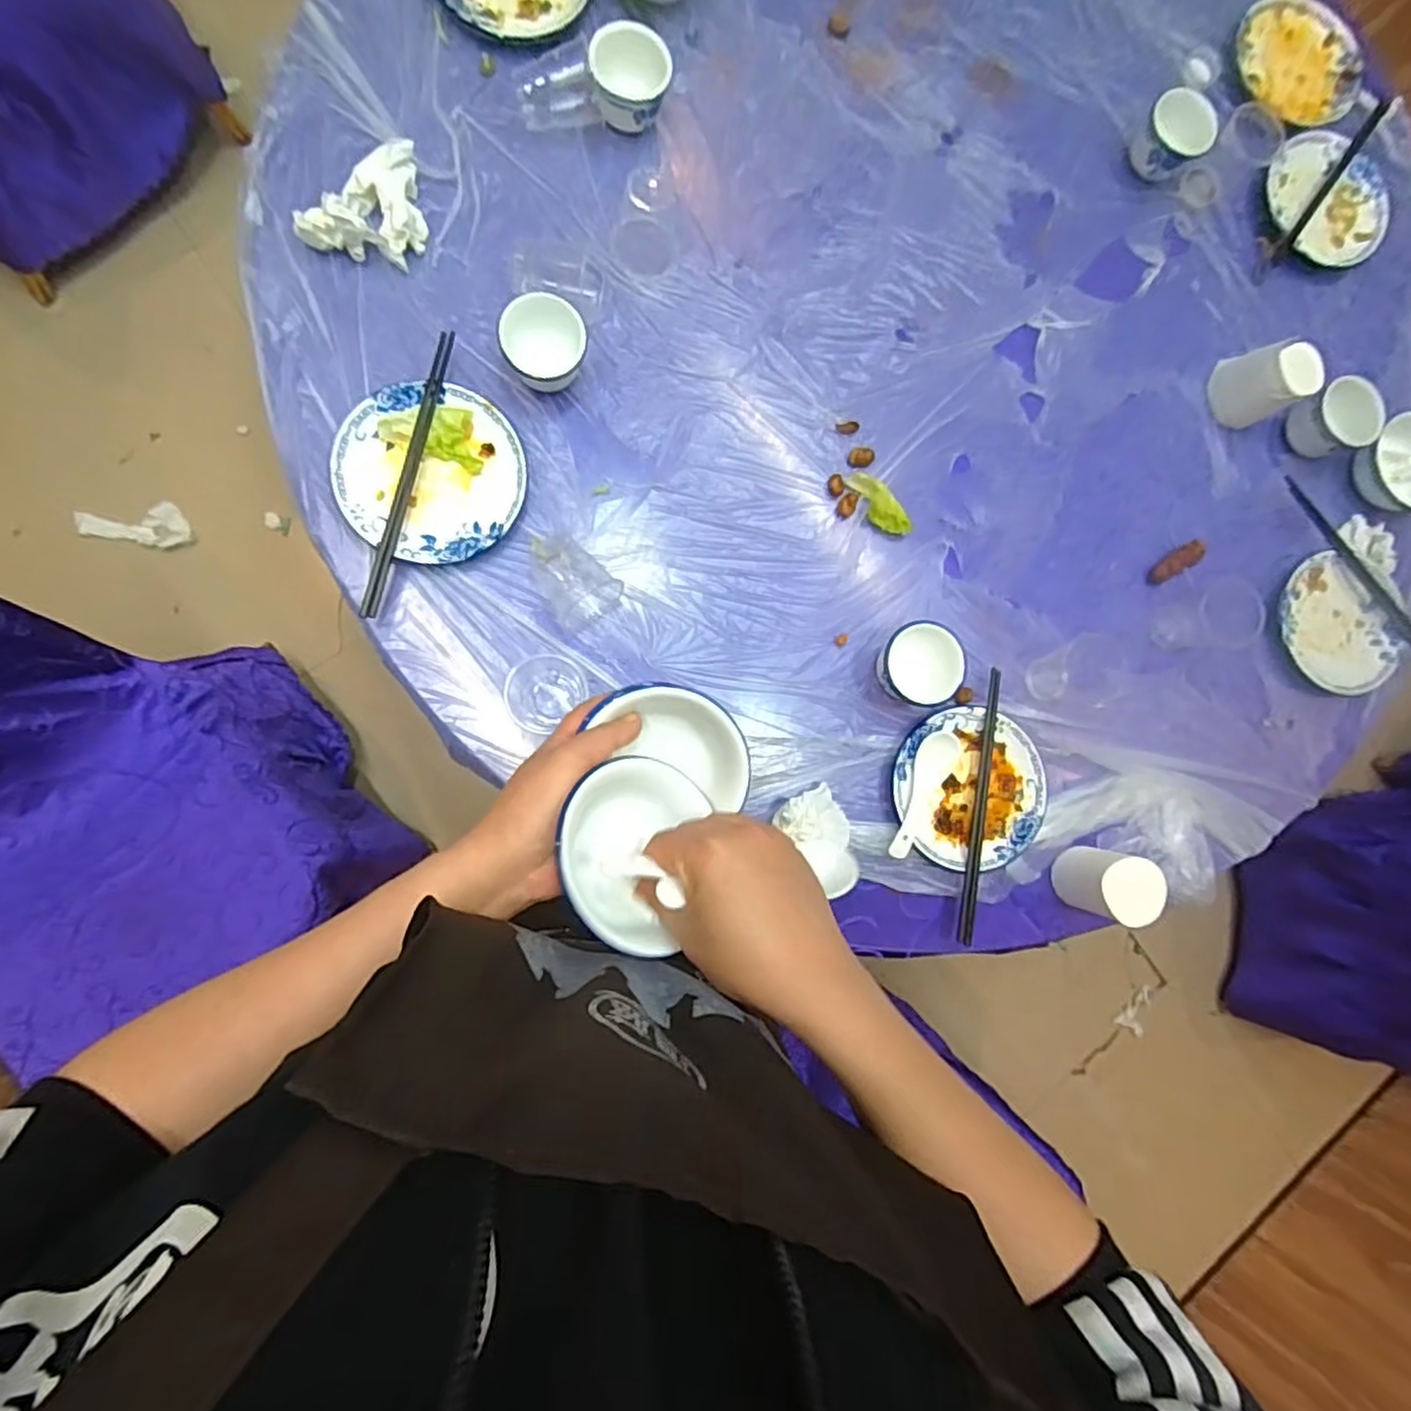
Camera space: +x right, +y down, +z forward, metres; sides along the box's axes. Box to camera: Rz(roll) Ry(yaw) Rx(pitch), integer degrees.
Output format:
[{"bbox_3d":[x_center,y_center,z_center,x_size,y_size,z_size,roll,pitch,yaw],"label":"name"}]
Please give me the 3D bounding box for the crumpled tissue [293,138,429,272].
[{"bbox_3d":[-0.297,-0.442,0.589,0.101,0.033,0.095,3,86,-9],"label":"crumpled tissue"}]

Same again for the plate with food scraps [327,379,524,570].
[{"bbox_3d":[-0.240,-0.202,0.596,0.155,0.021,0.152,1,86,-9],"label":"plate with food scraps"}]

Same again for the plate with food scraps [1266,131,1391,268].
[{"bbox_3d":[0.698,-0.565,0.758,0.146,0.024,0.126,18,83,-8],"label":"plate with food scraps"}]

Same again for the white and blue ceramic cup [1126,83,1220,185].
[{"bbox_3d":[0.486,-0.592,0.709,0.068,0.052,0.063,1,86,-9],"label":"white and blue ceramic cup"}]

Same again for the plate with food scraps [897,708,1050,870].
[{"bbox_3d":[0.256,0.080,0.656,0.153,0.018,0.152,1,86,-9],"label":"plate with food scraps"}]

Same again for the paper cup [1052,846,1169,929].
[{"bbox_3d":[0.376,0.167,0.636,0.058,0.077,0.059,1,86,-9],"label":"paper cup"}]

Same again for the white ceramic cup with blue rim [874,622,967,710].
[{"bbox_3d":[0.201,-0.037,0.646,0.076,0.059,0.075,1,86,-9],"label":"white ceramic cup with blue rim"}]

